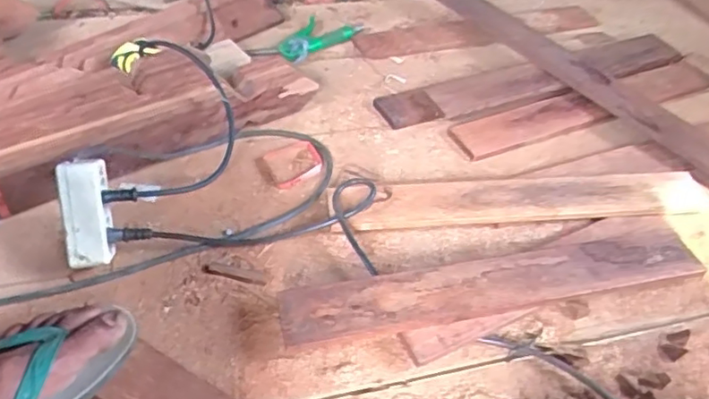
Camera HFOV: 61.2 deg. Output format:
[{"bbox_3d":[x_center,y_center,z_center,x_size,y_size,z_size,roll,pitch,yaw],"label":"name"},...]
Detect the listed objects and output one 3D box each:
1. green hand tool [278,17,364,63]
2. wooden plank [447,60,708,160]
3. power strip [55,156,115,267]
[{"bbox_3d":[-0.059,-0.269,1.006,0.098,0.027,0.153,19,45,15],"label":"green hand tool"},{"bbox_3d":[0.350,-0.143,0.891,0.449,0.021,0.066,-17,47,-21],"label":"wooden plank"},{"bbox_3d":[-0.277,0.012,0.623,0.040,0.110,0.052,-4,9,-10],"label":"power strip"}]

